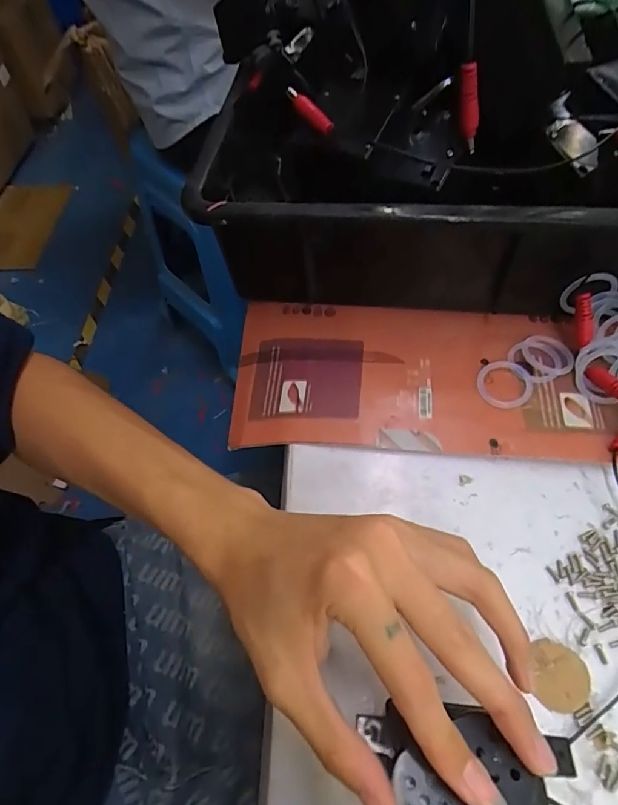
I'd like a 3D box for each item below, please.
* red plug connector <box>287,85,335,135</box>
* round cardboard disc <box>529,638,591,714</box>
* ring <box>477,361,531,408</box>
[{"bbox_3d":[0.002,-0.169,0.273,0.009,0.037,0.010,-45,59,24],"label":"red plug connector"},{"bbox_3d":[0.120,0.130,0.222,0.027,0.004,0.029,-2,59,3],"label":"round cardboard disc"},{"bbox_3d":[0.127,-0.013,0.302,0.032,0.004,0.034,-2,59,3],"label":"ring"}]

